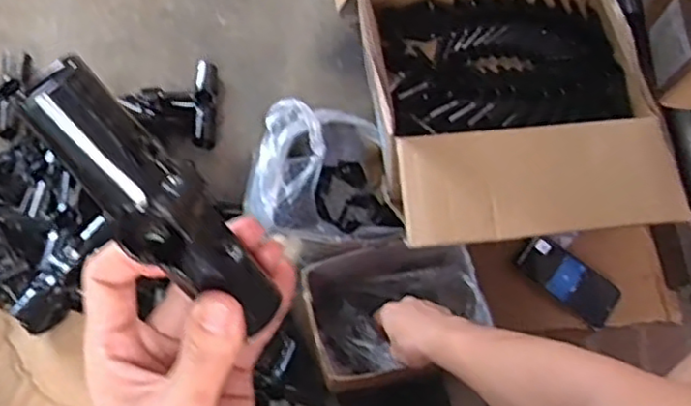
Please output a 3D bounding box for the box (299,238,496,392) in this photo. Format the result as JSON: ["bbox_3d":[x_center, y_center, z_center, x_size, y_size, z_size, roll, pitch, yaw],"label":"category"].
[{"bbox_3d":[0.060,0.140,0.827,0.205,0.097,0.150,-9,63,-7],"label":"box"}]

